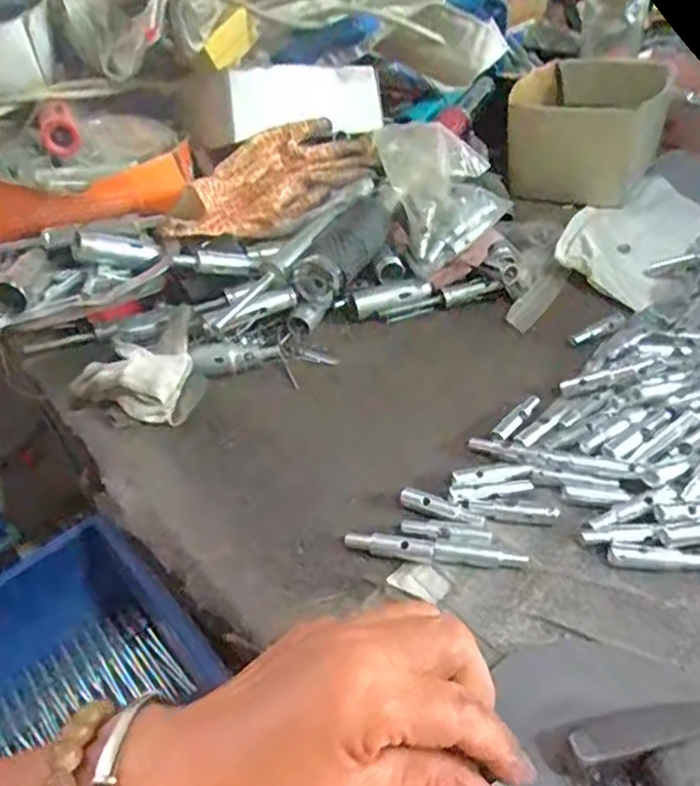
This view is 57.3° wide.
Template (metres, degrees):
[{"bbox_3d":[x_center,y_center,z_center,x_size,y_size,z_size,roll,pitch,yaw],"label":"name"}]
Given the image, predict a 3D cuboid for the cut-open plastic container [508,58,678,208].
[{"bbox_3d":[0.258,-0.291,0.710,0.150,0.098,0.157,12,45,20],"label":"cut-open plastic container"}]

